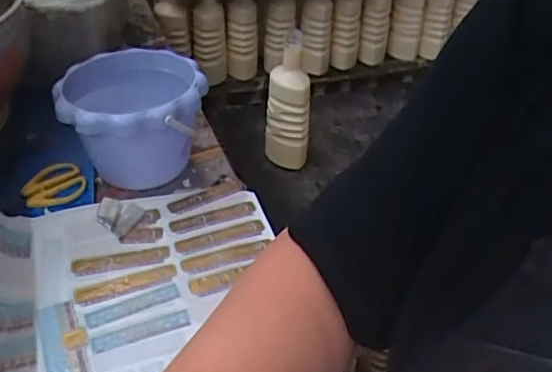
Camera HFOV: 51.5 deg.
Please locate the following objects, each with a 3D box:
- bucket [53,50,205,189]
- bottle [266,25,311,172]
[{"bbox_3d":[-0.156,-0.071,0.649,0.154,0.115,0.154,-10,40,-10],"label":"bucket"},{"bbox_3d":[0.023,-0.152,1.082,0.078,0.264,0.071,0,37,-5],"label":"bottle"}]

